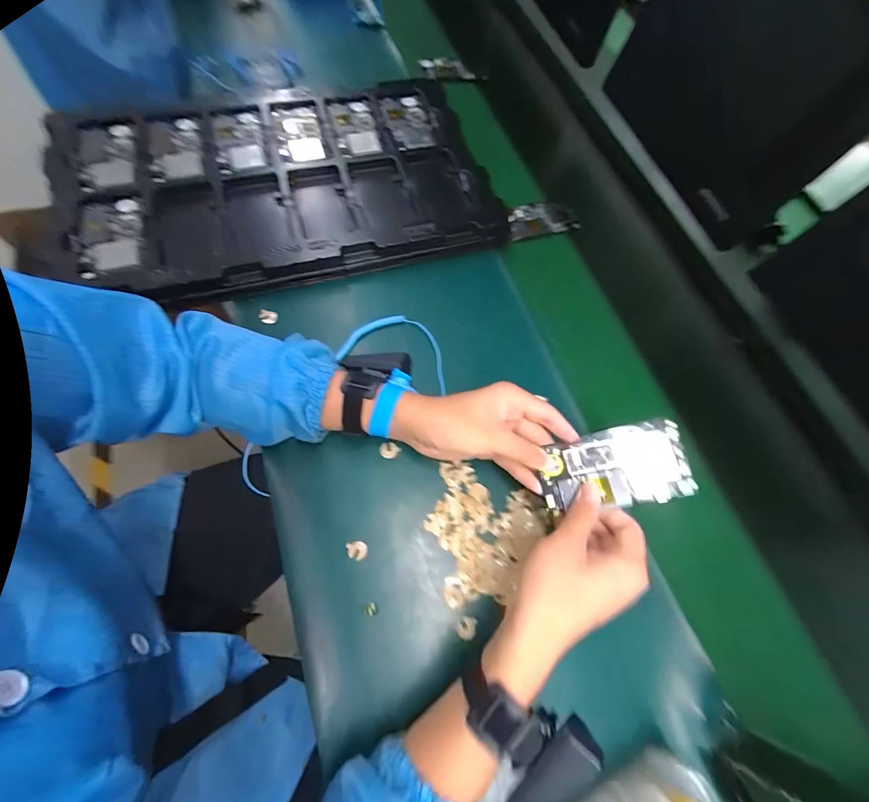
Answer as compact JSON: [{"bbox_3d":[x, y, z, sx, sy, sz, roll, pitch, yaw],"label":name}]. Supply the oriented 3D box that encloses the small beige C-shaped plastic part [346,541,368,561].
[{"bbox_3d":[-0.077,0.151,0.375,0.021,0.020,0.017,-1,67,-8],"label":"small beige C-shaped plastic part"}]

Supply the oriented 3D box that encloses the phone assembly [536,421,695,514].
[{"bbox_3d":[0.162,0.062,0.340,0.124,0.008,0.067,-13,76,11],"label":"phone assembly"}]

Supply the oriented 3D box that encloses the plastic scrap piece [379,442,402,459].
[{"bbox_3d":[-0.050,0.054,0.405,0.021,0.004,0.018,34,66,8],"label":"plastic scrap piece"}]

